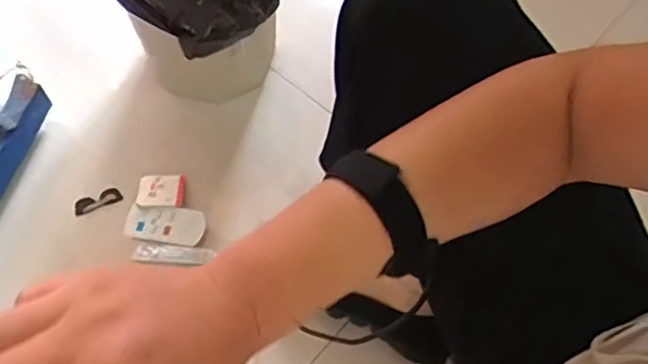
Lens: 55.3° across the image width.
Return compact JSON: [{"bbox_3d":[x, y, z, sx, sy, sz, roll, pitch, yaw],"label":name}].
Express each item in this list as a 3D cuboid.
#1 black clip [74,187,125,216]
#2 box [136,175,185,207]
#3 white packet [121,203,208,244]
[{"bbox_3d":[-0.306,0.024,0.838,0.064,0.011,0.024,-25,65,-14],"label":"black clip"},{"bbox_3d":[-0.220,0.012,0.839,0.062,0.013,0.050,1,62,-1],"label":"box"},{"bbox_3d":[-0.210,0.055,0.816,0.108,0.010,0.049,6,77,10],"label":"white packet"}]

